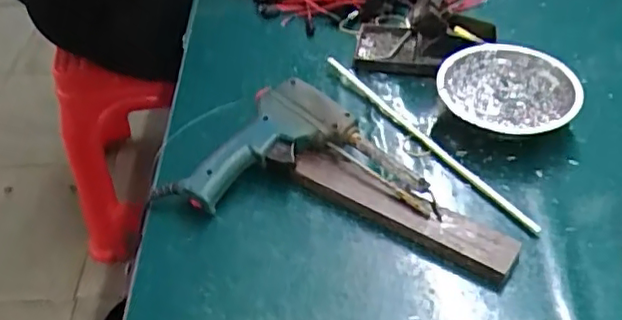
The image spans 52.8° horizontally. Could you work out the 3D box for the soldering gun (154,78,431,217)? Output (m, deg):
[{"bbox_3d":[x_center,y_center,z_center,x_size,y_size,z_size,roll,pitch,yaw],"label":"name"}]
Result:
[{"bbox_3d":[-0.013,-0.007,0.570,0.236,0.049,0.139,1,46,4],"label":"soldering gun"}]

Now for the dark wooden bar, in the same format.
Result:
[{"bbox_3d":[0.072,0.036,0.525,0.209,0.019,0.034,27,53,27],"label":"dark wooden bar"}]

